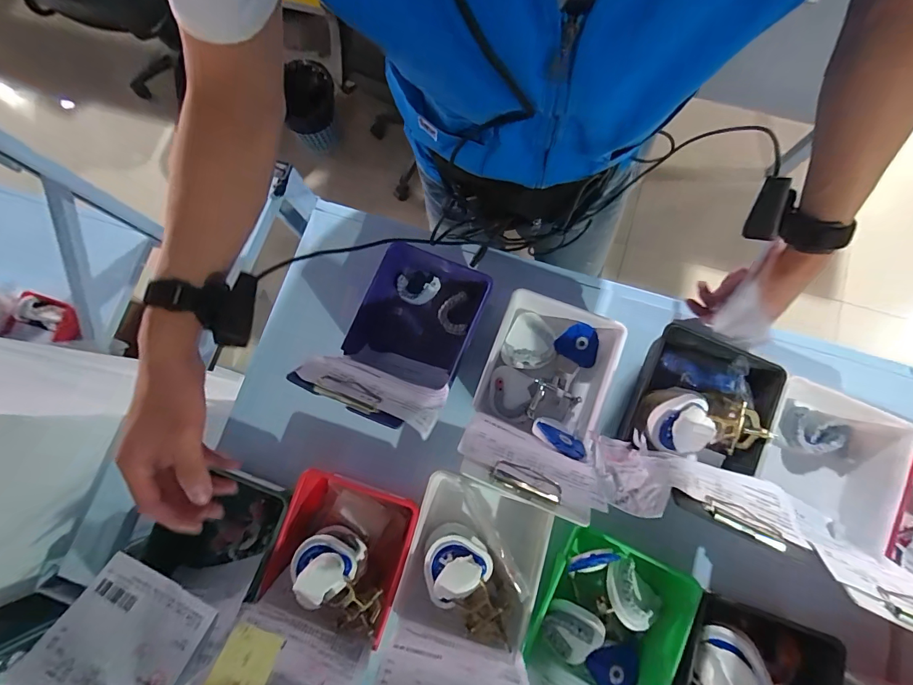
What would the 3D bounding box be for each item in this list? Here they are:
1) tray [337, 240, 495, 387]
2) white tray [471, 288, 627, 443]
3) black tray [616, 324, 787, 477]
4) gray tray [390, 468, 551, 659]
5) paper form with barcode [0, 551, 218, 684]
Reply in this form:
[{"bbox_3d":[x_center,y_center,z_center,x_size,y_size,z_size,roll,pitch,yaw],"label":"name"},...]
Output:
[{"bbox_3d":[-0.051,-0.033,0.550,0.152,0.064,0.164,23,81,5],"label":"tray"},{"bbox_3d":[0.121,0.035,0.530,0.157,0.069,0.180,20,81,5],"label":"white tray"},{"bbox_3d":[0.308,0.076,0.507,0.152,0.070,0.161,21,81,5],"label":"black tray"},{"bbox_3d":[0.020,0.263,0.490,0.155,0.084,0.172,17,80,4],"label":"gray tray"},{"bbox_3d":[-0.324,0.291,0.376,0.139,0.016,0.123,17,44,12],"label":"paper form with barcode"}]

